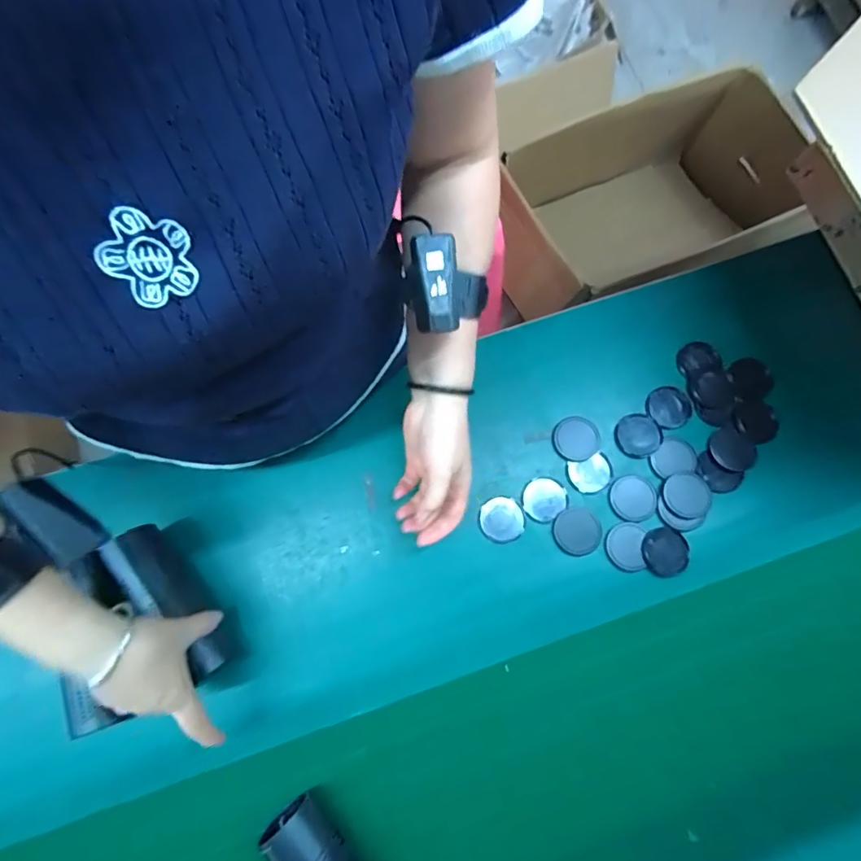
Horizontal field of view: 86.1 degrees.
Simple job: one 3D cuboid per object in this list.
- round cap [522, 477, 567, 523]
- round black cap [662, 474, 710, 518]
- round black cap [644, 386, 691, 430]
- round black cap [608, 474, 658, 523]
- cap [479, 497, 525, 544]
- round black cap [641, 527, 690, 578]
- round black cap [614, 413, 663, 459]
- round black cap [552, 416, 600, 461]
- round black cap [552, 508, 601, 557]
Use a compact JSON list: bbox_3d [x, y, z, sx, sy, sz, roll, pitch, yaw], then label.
[{"bbox_3d":[0.126,0.076,0.511,0.049,0.004,0.046,0,78,-1],"label":"round cap"},{"bbox_3d":[0.282,0.072,0.508,0.047,0.009,0.049,0,78,-1],"label":"round black cap"},{"bbox_3d":[0.276,-0.027,0.534,0.052,0.006,0.050,0,78,-1],"label":"round black cap"},{"bbox_3d":[0.224,0.075,0.511,0.051,0.007,0.050,-16,78,-4],"label":"round black cap"},{"bbox_3d":[0.079,0.098,0.507,0.048,0.004,0.048,0,78,-1],"label":"cap"},{"bbox_3d":[0.252,0.130,0.492,0.049,0.006,0.049,0,78,-1],"label":"round black cap"},{"bbox_3d":[0.236,0.006,0.525,0.050,0.004,0.050,0,78,-1],"label":"round black cap"},{"bbox_3d":[0.167,0.010,0.527,0.052,0.004,0.050,0,78,-1],"label":"round black cap"},{"bbox_3d":[0.159,0.110,0.498,0.051,0.004,0.048,0,78,-1],"label":"round black cap"}]

